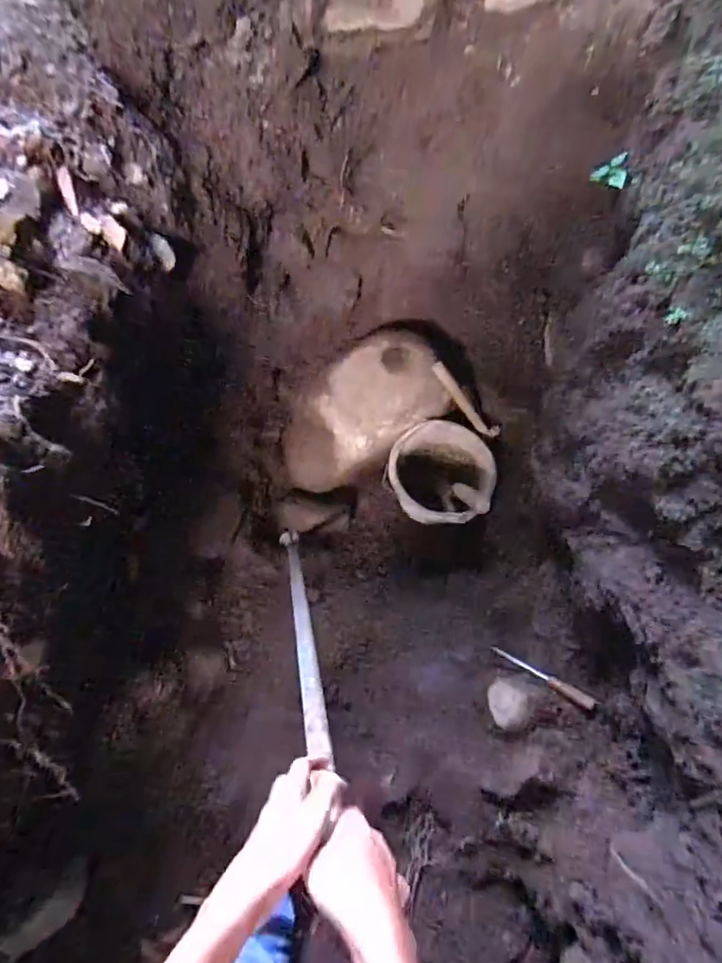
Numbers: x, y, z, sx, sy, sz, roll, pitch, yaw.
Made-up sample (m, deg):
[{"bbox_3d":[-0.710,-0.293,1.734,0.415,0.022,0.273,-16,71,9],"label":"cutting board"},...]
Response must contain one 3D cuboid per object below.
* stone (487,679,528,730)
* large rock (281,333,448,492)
[{"bbox_3d":[0.286,0.428,1.080,0.061,0.069,0.095,-2,63,-3],"label":"stone"},{"bbox_3d":[0.005,-0.176,1.396,0.475,0.250,0.249,-41,84,22],"label":"large rock"}]

